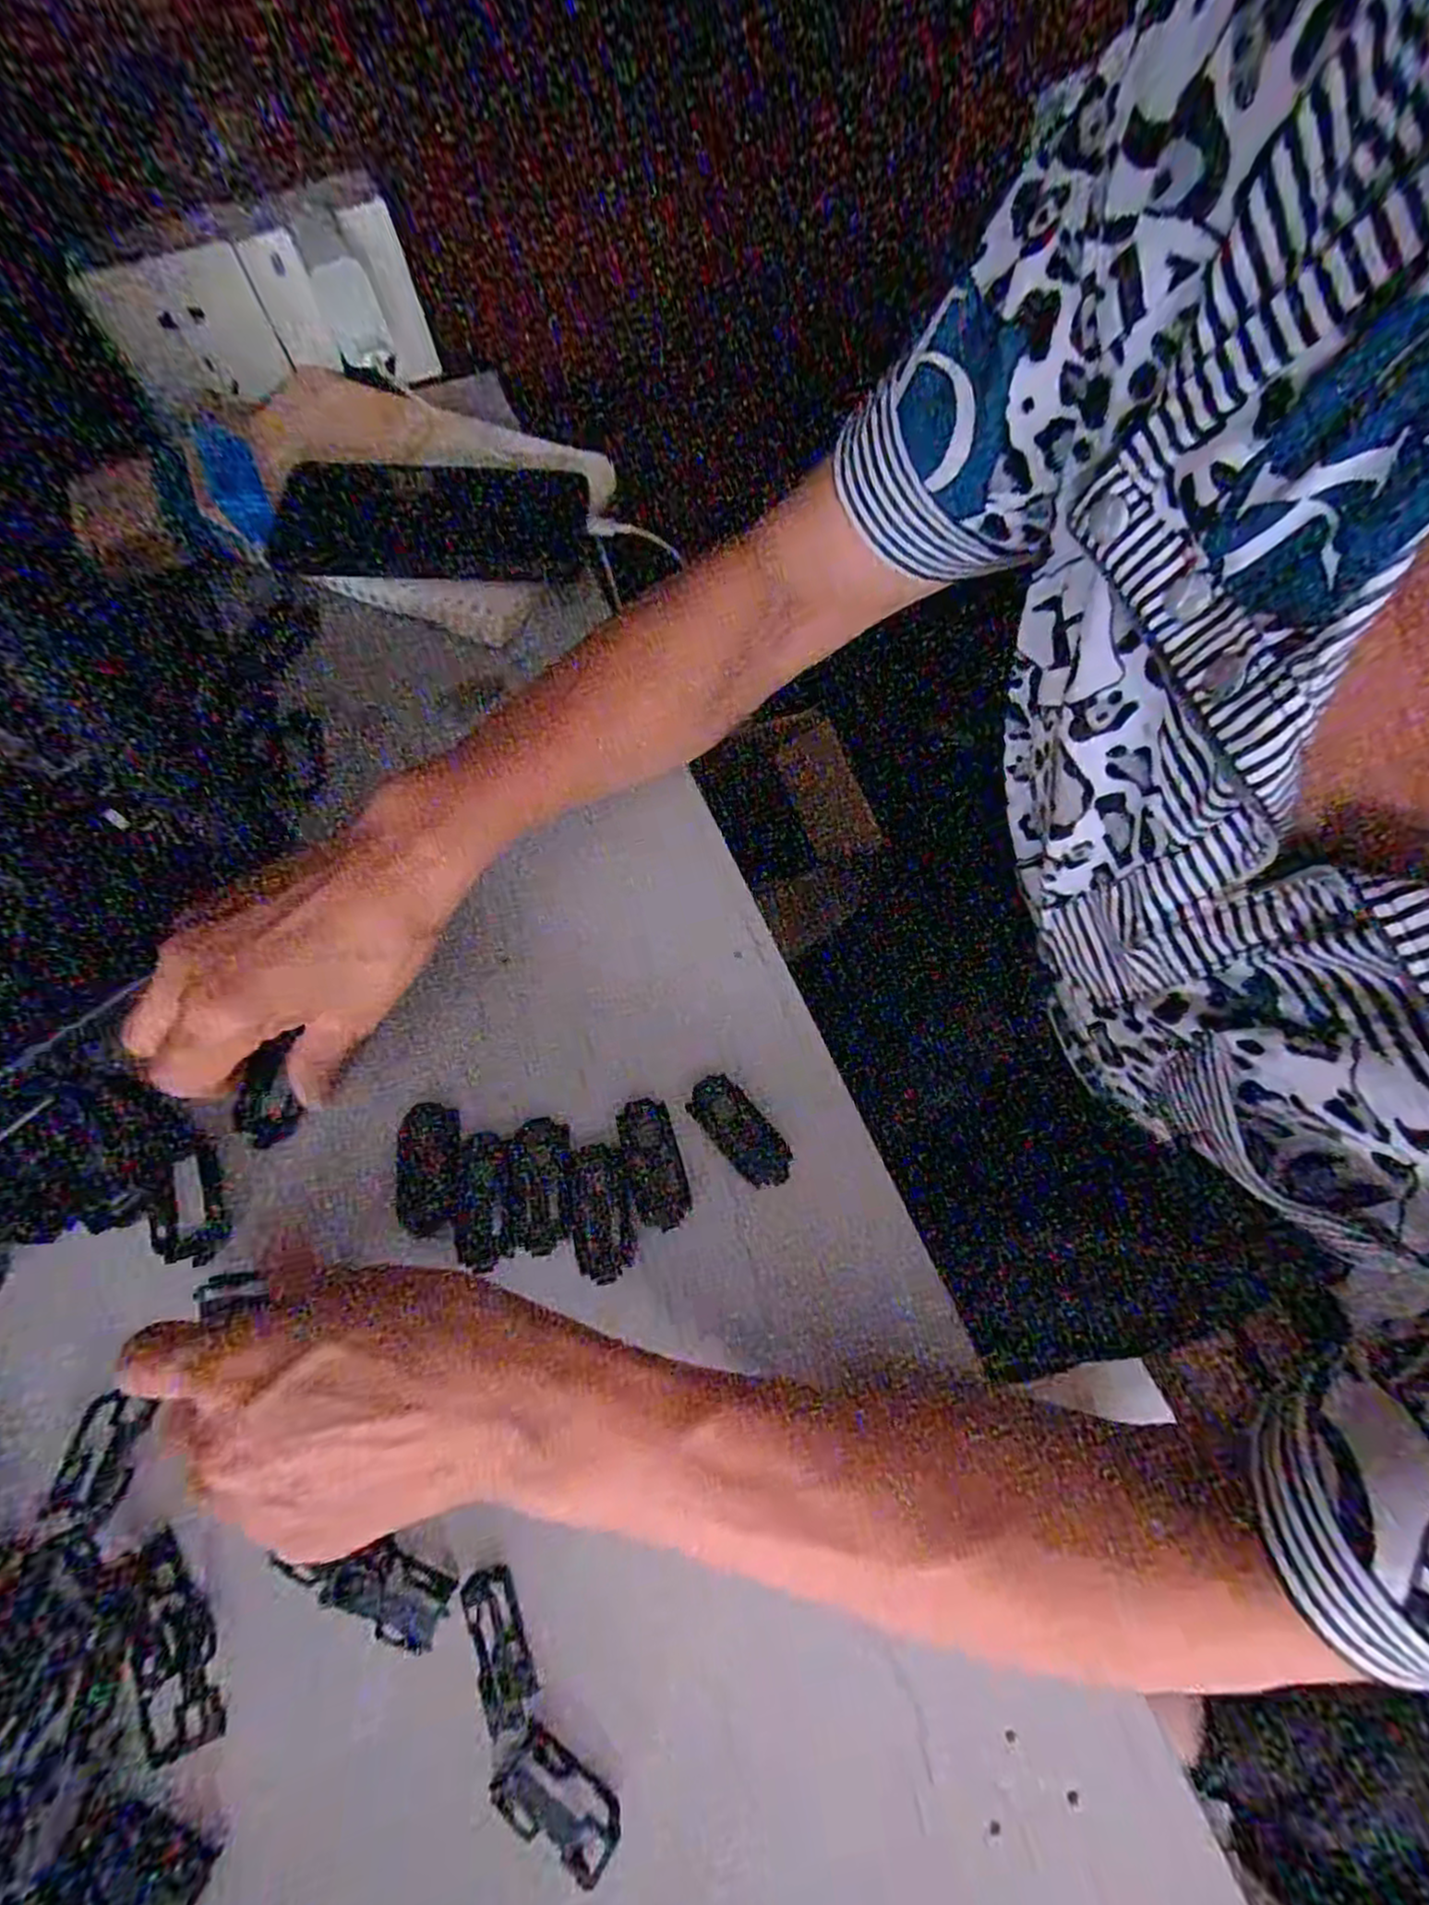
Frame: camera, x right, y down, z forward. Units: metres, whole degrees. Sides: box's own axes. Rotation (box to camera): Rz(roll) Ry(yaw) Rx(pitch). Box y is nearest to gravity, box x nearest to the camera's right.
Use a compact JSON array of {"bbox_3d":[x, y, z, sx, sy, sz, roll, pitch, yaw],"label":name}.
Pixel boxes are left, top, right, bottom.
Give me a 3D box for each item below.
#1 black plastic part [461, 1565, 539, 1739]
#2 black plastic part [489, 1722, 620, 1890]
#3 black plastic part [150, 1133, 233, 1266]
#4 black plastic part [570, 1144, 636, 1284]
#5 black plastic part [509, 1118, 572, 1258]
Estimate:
[{"bbox_3d":[-0.072,0.232,0.247,0.015,0.015,0.043,-17,68,-9],"label":"black plastic part"},{"bbox_3d":[-0.049,0.265,0.229,0.040,0.010,0.020,27,68,10],"label":"black plastic part"},{"bbox_3d":[-0.209,0.099,0.291,0.027,0.005,0.047,-21,69,-10],"label":"black plastic part"},{"bbox_3d":[-0.045,0.102,0.291,0.023,0.005,0.051,-10,67,-5],"label":"black plastic part"},{"bbox_3d":[-0.071,0.093,0.297,0.023,0.009,0.052,-5,67,-4],"label":"black plastic part"}]

